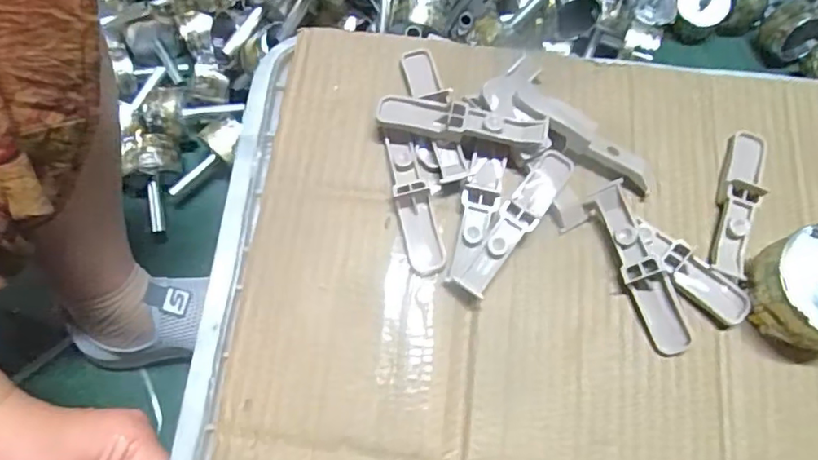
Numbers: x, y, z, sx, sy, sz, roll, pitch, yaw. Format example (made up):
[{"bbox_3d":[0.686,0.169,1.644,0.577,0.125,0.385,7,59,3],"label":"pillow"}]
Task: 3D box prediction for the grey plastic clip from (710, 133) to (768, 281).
[{"bbox_3d":[0.198,-0.017,0.341,0.022,0.015,0.096,20,72,5],"label":"grey plastic clip"}]

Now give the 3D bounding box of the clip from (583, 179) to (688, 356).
[{"bbox_3d":[0.131,0.022,0.323,0.020,0.021,0.097,-21,74,-8],"label":"clip"}]

